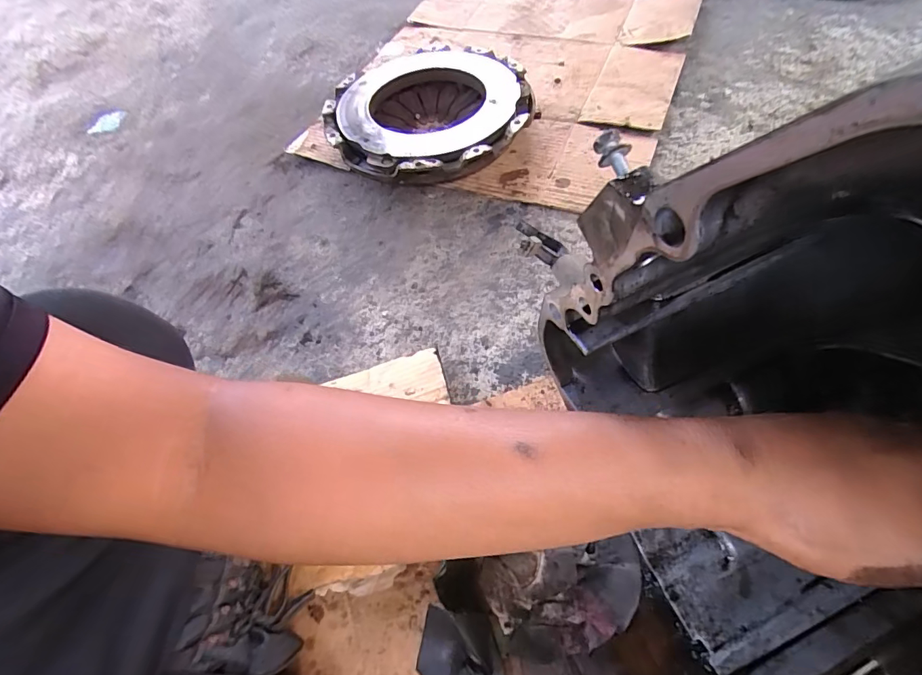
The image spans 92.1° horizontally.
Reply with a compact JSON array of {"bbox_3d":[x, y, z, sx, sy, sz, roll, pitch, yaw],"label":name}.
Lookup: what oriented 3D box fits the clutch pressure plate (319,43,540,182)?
[{"bbox_3d":[-0.046,-0.339,0.690,0.291,0.072,0.284,-3,58,5],"label":"clutch pressure plate"}]

